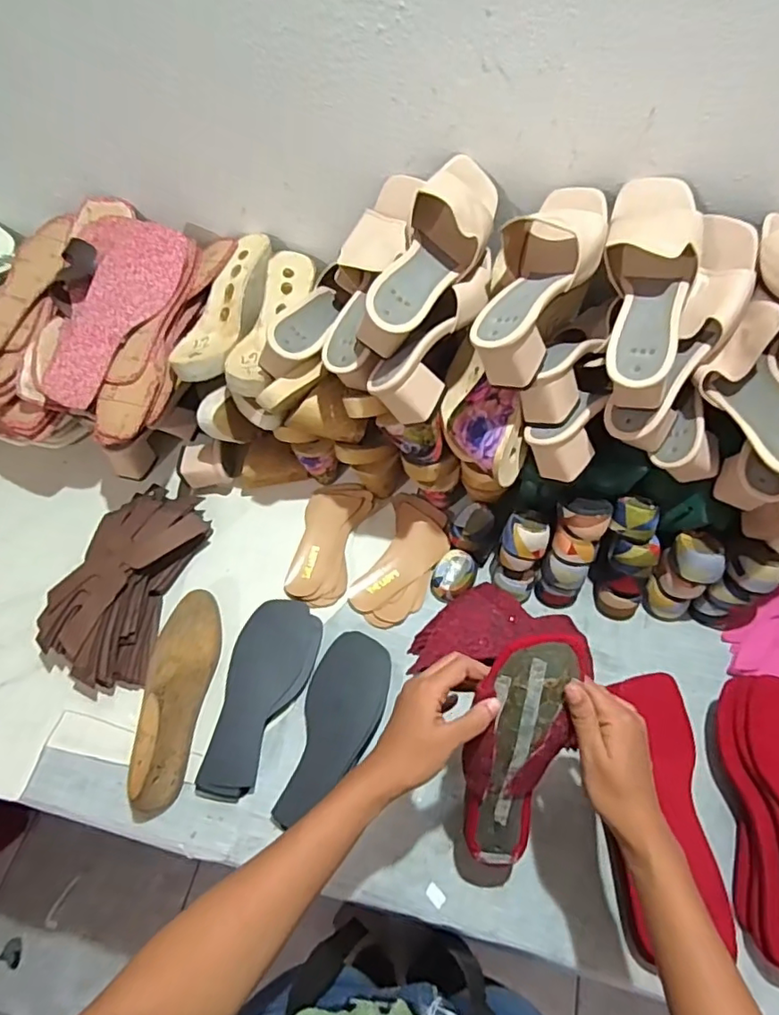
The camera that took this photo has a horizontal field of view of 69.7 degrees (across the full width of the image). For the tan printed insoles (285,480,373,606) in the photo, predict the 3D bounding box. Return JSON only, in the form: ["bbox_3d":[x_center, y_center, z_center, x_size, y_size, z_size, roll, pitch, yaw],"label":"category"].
[{"bbox_3d":[-0.081,0.045,0.750,0.084,0.021,0.177,8,60,8],"label":"tan printed insoles"}]

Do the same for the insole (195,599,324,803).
[{"bbox_3d":[-0.150,0.217,0.651,0.092,0.016,0.223,12,60,10],"label":"insole"}]

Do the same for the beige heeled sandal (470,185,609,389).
[{"bbox_3d":[0.152,-0.229,0.558,0.101,0.086,0.226,13,60,10],"label":"beige heeled sandal"}]

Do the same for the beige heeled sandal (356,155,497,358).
[{"bbox_3d":[0.044,-0.258,0.572,0.078,0.099,0.226,23,63,16],"label":"beige heeled sandal"}]

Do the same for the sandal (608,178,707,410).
[{"bbox_3d":[0.254,-0.221,0.551,0.082,0.092,0.236,8,77,8],"label":"sandal"}]

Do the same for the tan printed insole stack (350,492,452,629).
[{"bbox_3d":[0.021,0.070,0.742,0.090,0.011,0.187,18,62,13],"label":"tan printed insole stack"}]

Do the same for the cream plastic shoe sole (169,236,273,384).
[{"bbox_3d":[-0.214,-0.253,0.716,0.088,0.055,0.229,15,61,11],"label":"cream plastic shoe sole"}]

